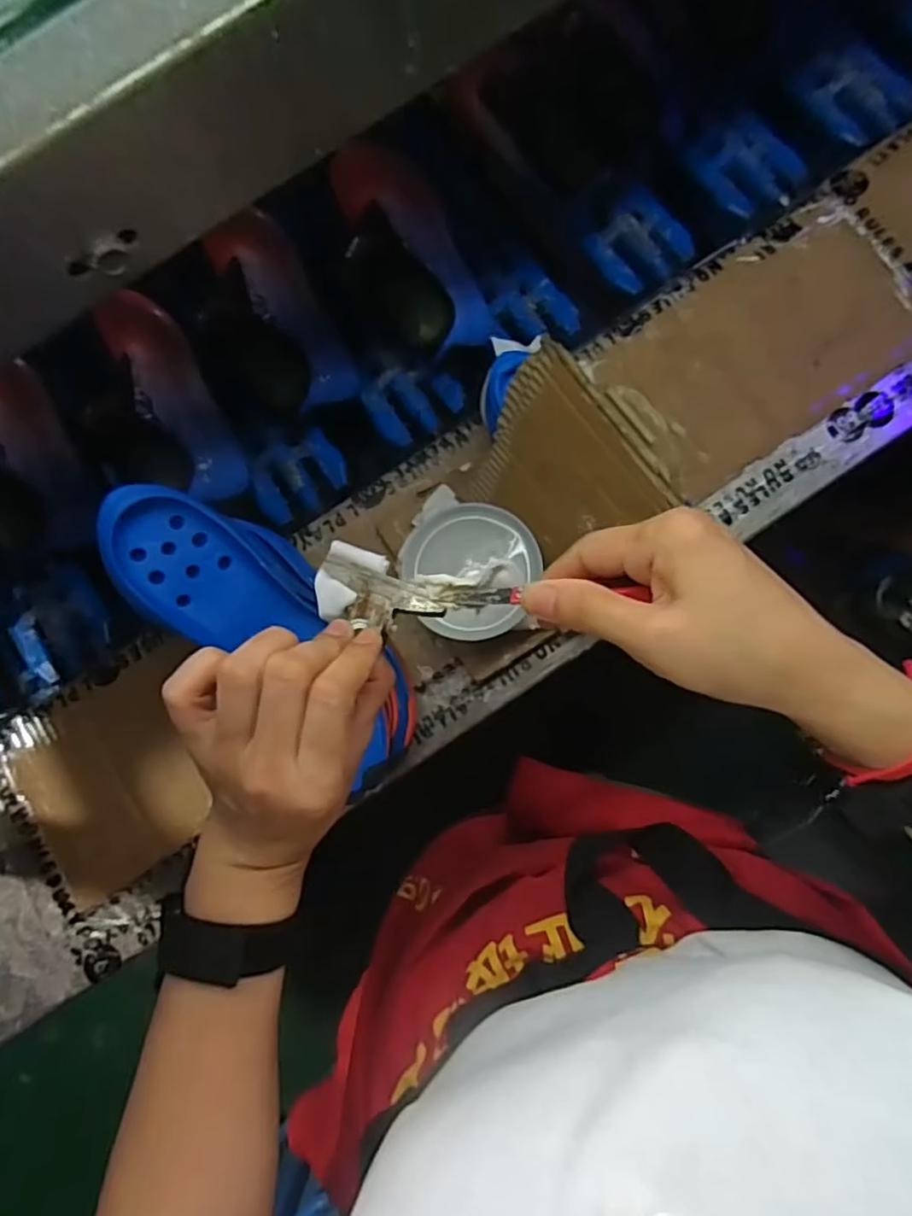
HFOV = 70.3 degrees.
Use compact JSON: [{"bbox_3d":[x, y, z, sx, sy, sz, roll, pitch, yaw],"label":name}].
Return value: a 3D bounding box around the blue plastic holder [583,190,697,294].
[{"bbox_3d":[0.184,-0.367,0.650,0.094,0.015,0.087,-43,83,-4],"label":"blue plastic holder"}]

